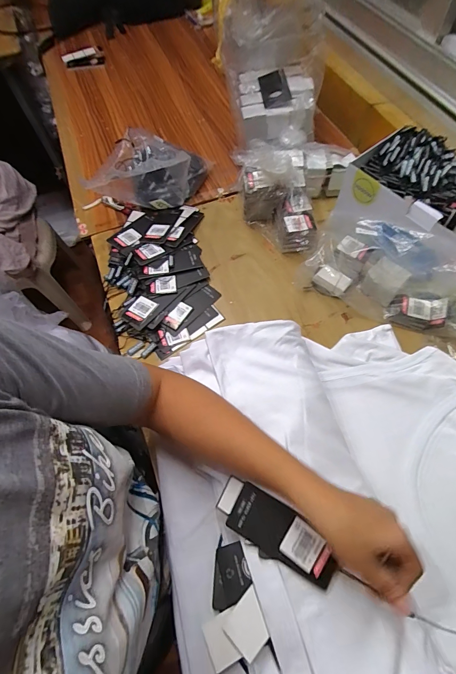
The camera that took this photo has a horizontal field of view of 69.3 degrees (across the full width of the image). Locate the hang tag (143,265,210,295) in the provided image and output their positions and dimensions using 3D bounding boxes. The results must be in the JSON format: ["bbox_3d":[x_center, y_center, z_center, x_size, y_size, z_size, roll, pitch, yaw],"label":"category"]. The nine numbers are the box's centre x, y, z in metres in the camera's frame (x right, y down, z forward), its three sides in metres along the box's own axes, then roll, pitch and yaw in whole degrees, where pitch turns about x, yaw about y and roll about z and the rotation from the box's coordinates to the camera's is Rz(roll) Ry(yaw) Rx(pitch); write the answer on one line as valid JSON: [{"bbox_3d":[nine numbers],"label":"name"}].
[{"bbox_3d":[-0.084,-0.091,0.548,0.107,0.006,0.034,-17,69,-11],"label":"hang tag"}]

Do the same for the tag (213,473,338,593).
[{"bbox_3d":[0.046,0.195,0.331,0.123,0.009,0.049,18,82,22],"label":"tag"}]

